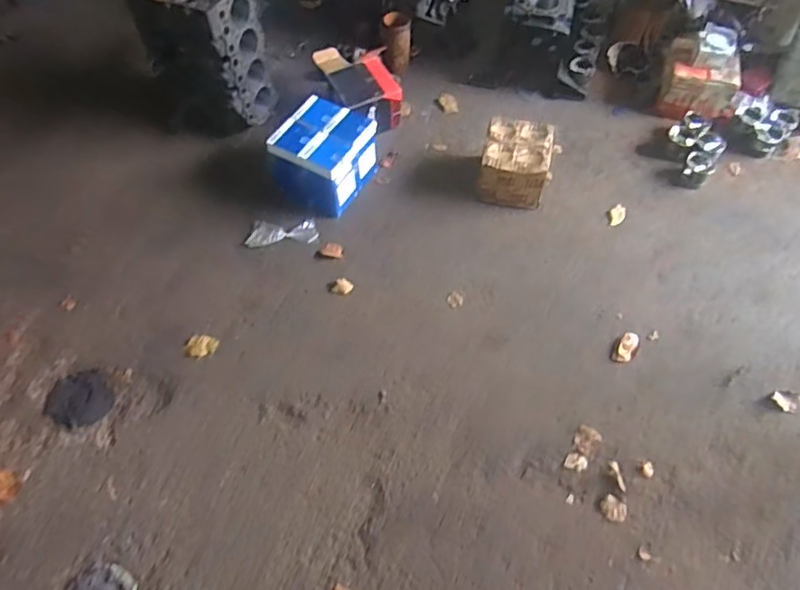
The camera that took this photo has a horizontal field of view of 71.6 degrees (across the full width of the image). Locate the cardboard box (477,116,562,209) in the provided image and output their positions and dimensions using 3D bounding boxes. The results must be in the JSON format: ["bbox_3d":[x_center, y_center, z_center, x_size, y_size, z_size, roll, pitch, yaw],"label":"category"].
[{"bbox_3d":[0.383,-0.423,1.784,0.228,0.191,0.237,11,61,6],"label":"cardboard box"}]

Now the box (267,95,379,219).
[{"bbox_3d":[-0.247,-0.442,1.764,0.269,0.233,0.268,29,64,16],"label":"box"}]

